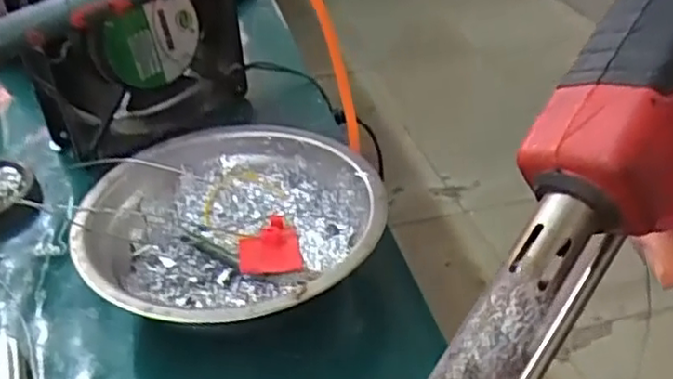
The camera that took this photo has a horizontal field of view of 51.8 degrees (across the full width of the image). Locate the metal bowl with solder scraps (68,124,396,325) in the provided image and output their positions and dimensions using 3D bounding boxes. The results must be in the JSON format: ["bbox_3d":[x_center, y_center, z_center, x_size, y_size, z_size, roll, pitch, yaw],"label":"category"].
[{"bbox_3d":[-0.044,0.020,0.307,0.124,0.039,0.127,-3,36,2],"label":"metal bowl with solder scraps"}]

